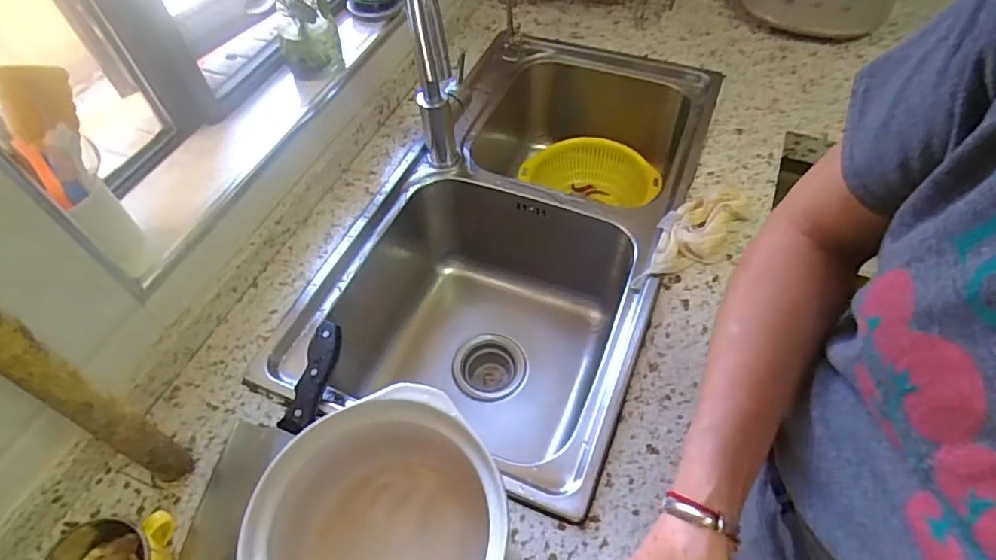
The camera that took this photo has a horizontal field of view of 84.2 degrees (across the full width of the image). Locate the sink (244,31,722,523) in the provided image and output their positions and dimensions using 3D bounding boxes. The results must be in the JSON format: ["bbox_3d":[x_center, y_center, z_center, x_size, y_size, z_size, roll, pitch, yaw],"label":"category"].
[{"bbox_3d":[0.042,-0.044,0.860,0.400,0.268,0.736,18,57,14],"label":"sink"}]

